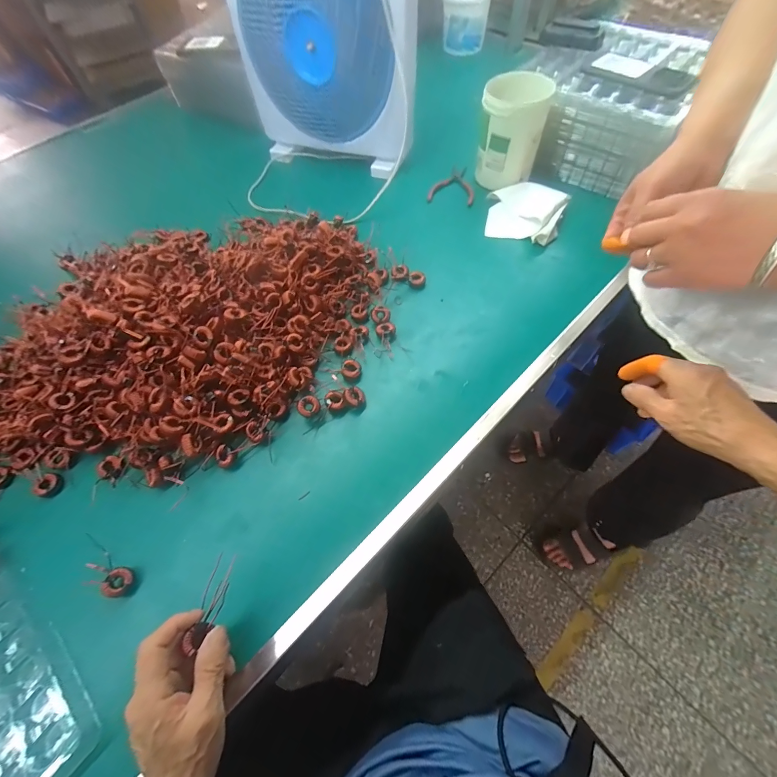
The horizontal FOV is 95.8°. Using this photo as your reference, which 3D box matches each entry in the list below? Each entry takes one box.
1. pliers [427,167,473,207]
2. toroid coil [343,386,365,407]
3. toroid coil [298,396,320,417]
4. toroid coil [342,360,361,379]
[{"bbox_3d":[0.123,-0.387,0.663,0.082,0.006,0.115,11,63,10],"label":"pliers"},{"bbox_3d":[-0.043,0.012,0.447,0.025,0.017,0.022,-22,62,-8],"label":"toroid coil"},{"bbox_3d":[-0.099,0.022,0.435,0.025,0.014,0.026,0,89,-17],"label":"toroid coil"},{"bbox_3d":[-0.049,-0.025,0.472,0.023,0.016,0.026,-4,61,2],"label":"toroid coil"}]

